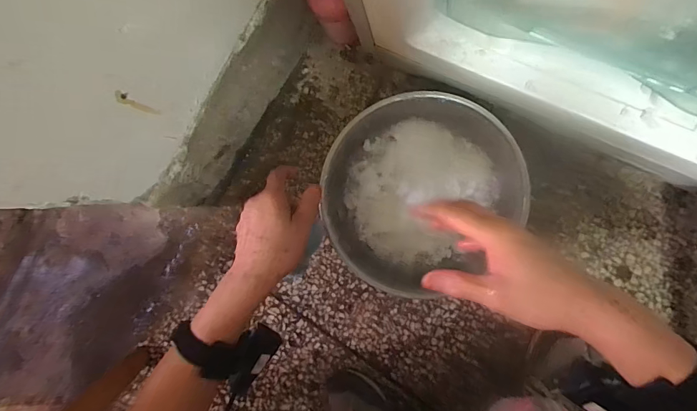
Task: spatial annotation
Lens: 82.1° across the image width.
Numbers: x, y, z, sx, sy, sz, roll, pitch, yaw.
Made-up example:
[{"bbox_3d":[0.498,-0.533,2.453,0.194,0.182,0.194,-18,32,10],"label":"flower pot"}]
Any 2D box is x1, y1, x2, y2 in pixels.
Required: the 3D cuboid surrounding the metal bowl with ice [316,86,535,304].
[{"bbox_3d":[0.098,-0.030,0.590,0.272,0.085,0.241,-33,88,9],"label":"metal bowl with ice"}]

